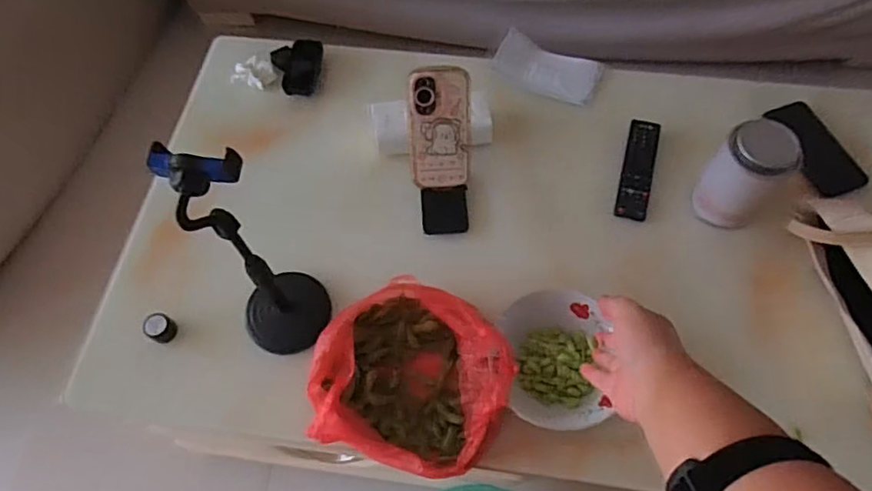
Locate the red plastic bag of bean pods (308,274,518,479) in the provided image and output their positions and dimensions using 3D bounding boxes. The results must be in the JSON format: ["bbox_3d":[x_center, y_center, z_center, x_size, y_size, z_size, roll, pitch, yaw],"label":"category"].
[{"bbox_3d":[-0.026,0.155,0.694,0.217,0.073,0.214,23,66,13],"label":"red plastic bag of bean pods"}]

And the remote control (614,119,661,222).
[{"bbox_3d":[0.300,-0.114,0.858,0.046,0.016,0.162,14,64,8],"label":"remote control"}]

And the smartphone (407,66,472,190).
[{"bbox_3d":[0.006,-0.149,0.765,0.078,0.164,0.014,-3,33,0],"label":"smartphone"}]

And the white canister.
[{"bbox_3d":[0.401,-0.088,0.768,0.080,0.139,0.085,-1,63,1],"label":"white canister"}]

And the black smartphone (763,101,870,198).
[{"bbox_3d":[0.563,-0.146,0.862,0.071,0.015,0.171,-17,60,2],"label":"black smartphone"}]

